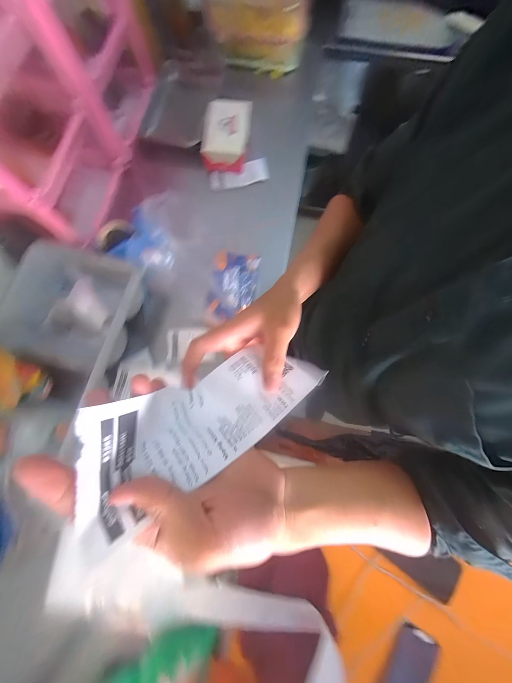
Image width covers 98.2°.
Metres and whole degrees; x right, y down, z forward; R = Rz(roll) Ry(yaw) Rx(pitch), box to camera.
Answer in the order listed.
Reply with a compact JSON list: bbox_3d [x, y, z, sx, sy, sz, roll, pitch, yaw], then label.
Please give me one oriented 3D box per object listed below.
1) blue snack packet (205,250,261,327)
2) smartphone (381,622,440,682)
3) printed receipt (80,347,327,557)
[{"bbox_3d":[-0.058,-0.125,0.533,0.110,0.020,0.184,8,78,2],"label":"blue snack packet"},{"bbox_3d":[0.279,0.626,0.407,0.081,0.013,0.165,28,80,6],"label":"smartphone"},{"bbox_3d":[-0.028,0.054,0.185,0.197,0.052,0.078,-16,75,-43],"label":"printed receipt"}]

